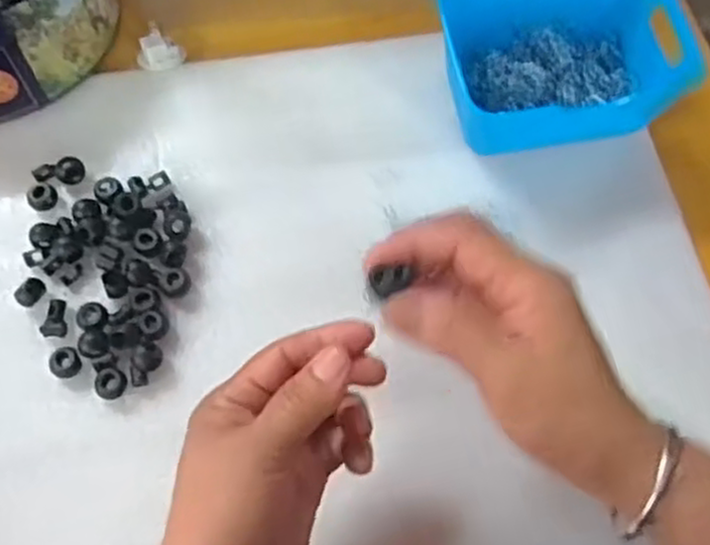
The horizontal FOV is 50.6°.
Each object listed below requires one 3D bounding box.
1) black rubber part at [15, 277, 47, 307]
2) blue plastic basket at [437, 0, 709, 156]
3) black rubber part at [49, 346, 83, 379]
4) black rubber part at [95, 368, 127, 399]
[{"bbox_3d":[-0.189,0.011,0.438,0.010,0.012,0.018,39,72,13],"label":"black rubber part"},{"bbox_3d":[0.133,-0.140,0.491,0.154,0.061,0.103,-4,68,-5],"label":"blue plastic basket"},{"bbox_3d":[-0.165,0.051,0.428,0.017,0.007,0.017,1,67,-3],"label":"black rubber part"},{"bbox_3d":[-0.137,0.063,0.423,0.017,0.007,0.016,1,67,-3],"label":"black rubber part"}]

